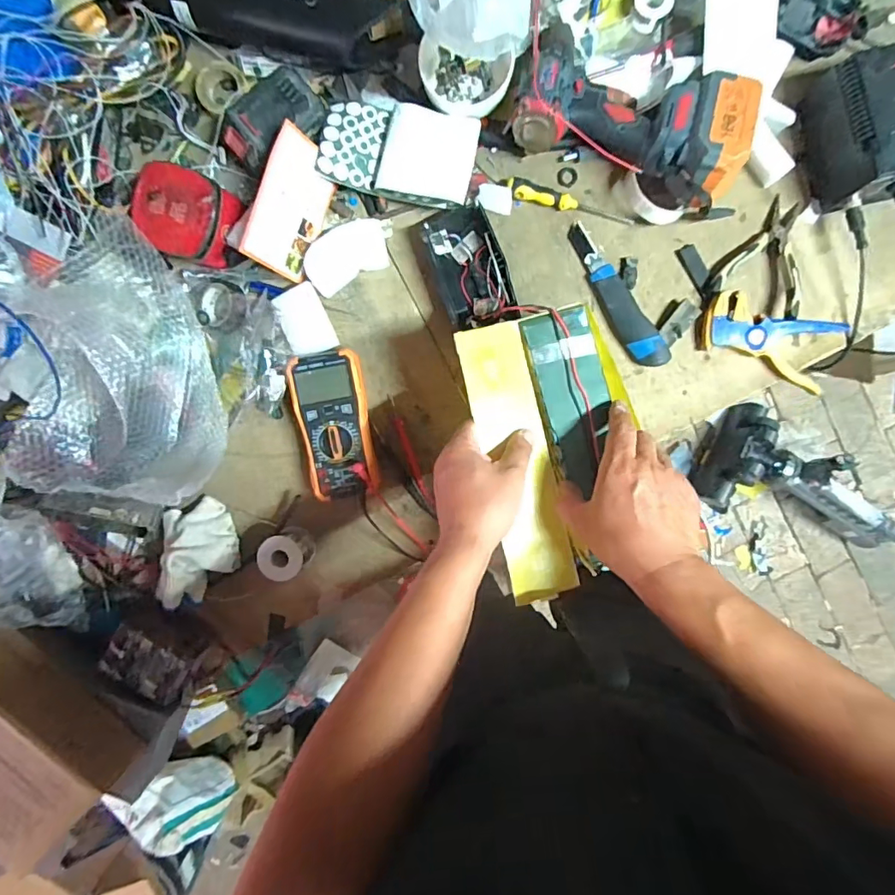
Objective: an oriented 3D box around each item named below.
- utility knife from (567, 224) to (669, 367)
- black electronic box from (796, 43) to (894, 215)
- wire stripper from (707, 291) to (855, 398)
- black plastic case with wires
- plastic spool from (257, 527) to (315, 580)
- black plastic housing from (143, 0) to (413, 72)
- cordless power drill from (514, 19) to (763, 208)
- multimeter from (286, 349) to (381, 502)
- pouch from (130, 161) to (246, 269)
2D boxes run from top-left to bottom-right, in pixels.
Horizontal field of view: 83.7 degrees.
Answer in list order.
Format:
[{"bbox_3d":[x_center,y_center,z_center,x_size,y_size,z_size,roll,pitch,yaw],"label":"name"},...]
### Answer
[{"bbox_3d":[0.205,-0.185,0.610,0.040,0.025,0.196,-32,94,3],"label":"utility knife"},{"bbox_3d":[0.489,-0.357,0.560,0.108,0.079,0.147,-15,95,1],"label":"black electronic box"},{"bbox_3d":[0.395,-0.133,0.608,0.166,0.019,0.087,19,95,-2],"label":"wire stripper"},{"bbox_3d":[0.027,-0.214,0.603,0.078,0.047,0.143,-19,95,2],"label":"black plastic case with wires"},{"bbox_3d":[-0.195,0.129,0.612,0.055,0.051,0.054,-39,94,3],"label":"plastic spool"},{"bbox_3d":[-0.187,-0.487,0.560,0.283,0.062,0.072,15,95,-1],"label":"black plastic housing"},{"bbox_3d":[0.210,-0.378,0.560,0.259,0.097,0.141,24,95,11],"label":"cordless power drill"},{"bbox_3d":[-0.135,-0.025,0.608,0.087,0.053,0.174,-8,95,1],"label":"multimeter"},{"bbox_3d":[-0.303,-0.265,0.576,0.101,0.049,0.097,25,95,-2],"label":"pouch"}]

